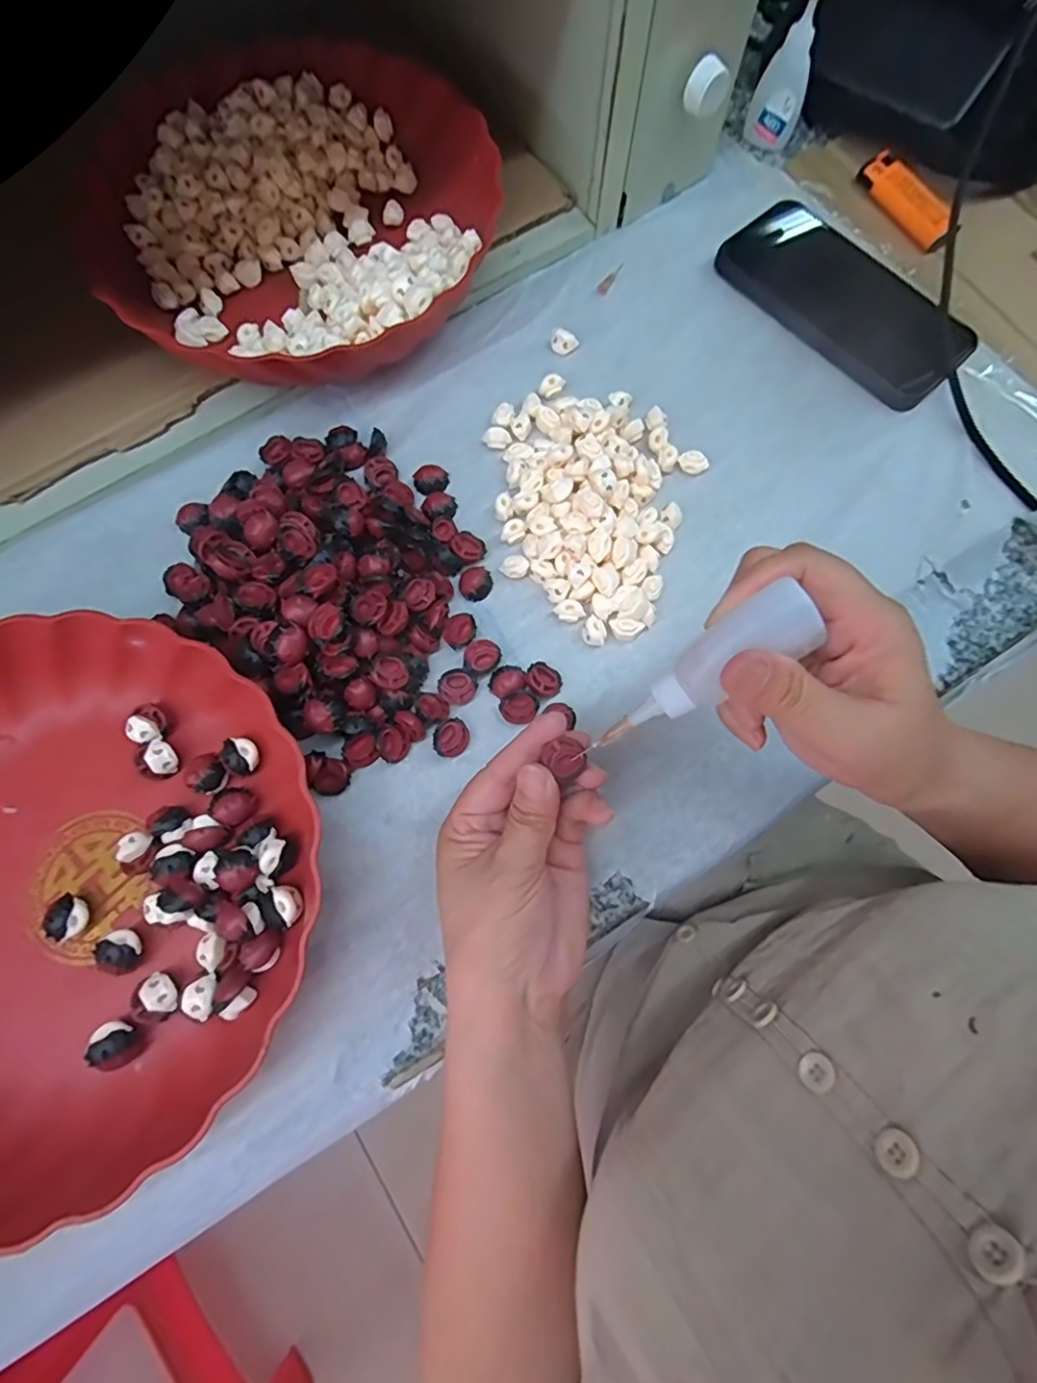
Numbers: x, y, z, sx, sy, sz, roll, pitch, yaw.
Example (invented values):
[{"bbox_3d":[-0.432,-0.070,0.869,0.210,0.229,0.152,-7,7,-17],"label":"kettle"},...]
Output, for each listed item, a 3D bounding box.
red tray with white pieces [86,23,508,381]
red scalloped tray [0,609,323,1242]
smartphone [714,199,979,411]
[{"bbox_3d":[-0.130,-0.286,0.361,0.234,0.055,0.237,38,78,8],"label":"red tray with white pieces"},{"bbox_3d":[-0.218,0.087,0.268,0.247,0.045,0.246,2,76,-1],"label":"red scalloped tray"},{"bbox_3d":[0.211,-0.254,0.381,0.076,0.016,0.161,-43,81,-11],"label":"smartphone"}]

